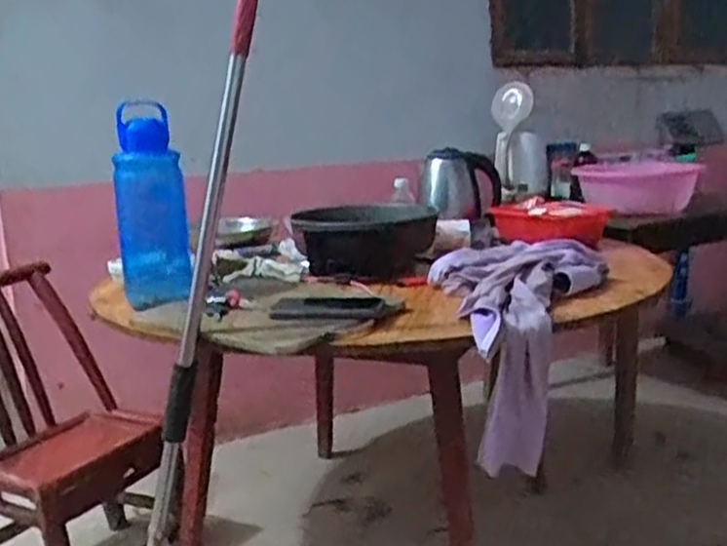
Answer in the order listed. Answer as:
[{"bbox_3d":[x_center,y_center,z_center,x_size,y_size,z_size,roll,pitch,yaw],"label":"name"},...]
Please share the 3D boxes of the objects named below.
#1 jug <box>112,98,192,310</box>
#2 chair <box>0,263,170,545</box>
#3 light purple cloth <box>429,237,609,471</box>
[{"bbox_3d":[-0.352,-0.111,1.258,0.109,0.323,0.103,-6,12,-17],"label":"jug"},{"bbox_3d":[-0.630,0.343,1.603,0.394,0.651,0.379,4,13,29],"label":"chair"},{"bbox_3d":[0.242,0.125,1.196,0.262,0.292,0.351,0,12,10],"label":"light purple cloth"}]

